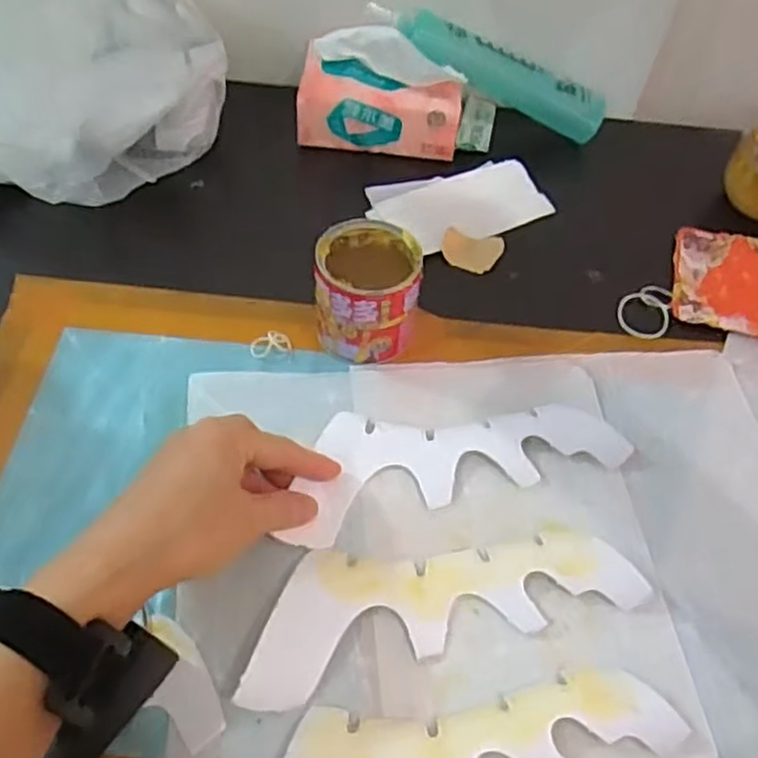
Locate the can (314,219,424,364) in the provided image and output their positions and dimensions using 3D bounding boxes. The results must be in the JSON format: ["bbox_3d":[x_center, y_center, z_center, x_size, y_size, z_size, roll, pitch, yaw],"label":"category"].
[{"bbox_3d":[-0.009,-0.055,0.470,0.066,0.066,0.066,1,53,-4],"label":"can"}]

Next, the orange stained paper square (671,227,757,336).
[{"bbox_3d":[0.260,-0.072,0.541,0.080,0.010,0.099,16,54,7],"label":"orange stained paper square"}]

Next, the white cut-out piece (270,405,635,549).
[{"bbox_3d":[0.043,0.041,0.439,0.204,0.008,0.072,-13,57,-12],"label":"white cut-out piece"}]

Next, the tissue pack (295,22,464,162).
[{"bbox_3d":[0.002,-0.229,0.588,0.132,0.086,0.055,6,53,0],"label":"tissue pack"}]

